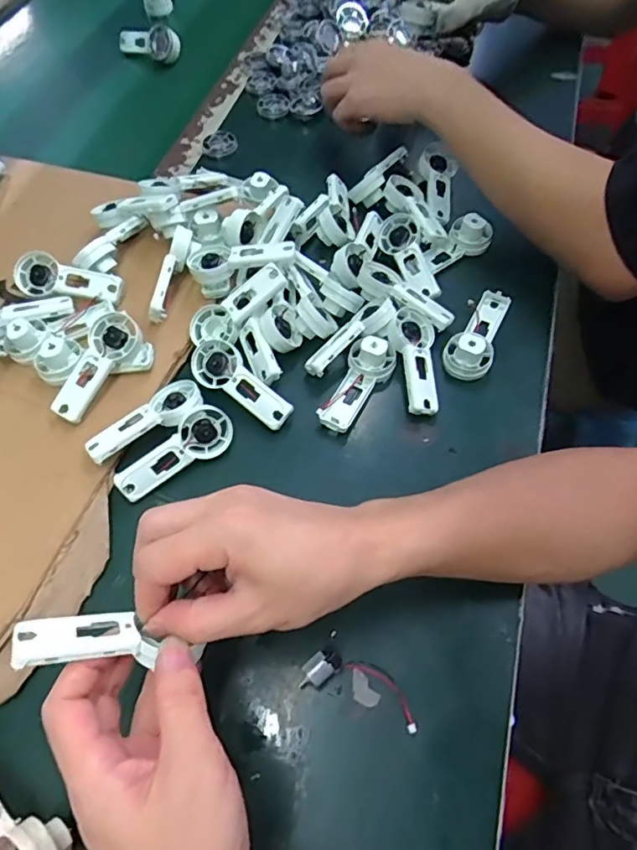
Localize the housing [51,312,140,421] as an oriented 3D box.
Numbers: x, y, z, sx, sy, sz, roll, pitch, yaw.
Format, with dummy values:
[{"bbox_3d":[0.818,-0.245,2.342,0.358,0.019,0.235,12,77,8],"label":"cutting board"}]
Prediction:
[{"bbox_3d":[-0.177,-0.047,0.427,0.036,0.016,0.092,25,78,12],"label":"housing"}]

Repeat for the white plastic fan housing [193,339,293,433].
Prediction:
[{"bbox_3d":[-0.064,-0.033,0.436,0.097,0.015,0.037,41,95,15],"label":"white plastic fan housing"}]

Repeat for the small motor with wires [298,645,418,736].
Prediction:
[{"bbox_3d":[0.027,0.161,0.332,0.072,0.021,0.029,19,62,9],"label":"small motor with wires"}]

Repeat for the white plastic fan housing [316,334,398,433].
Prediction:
[{"bbox_3d":[0.033,-0.033,0.434,0.038,0.025,0.085,22,63,11],"label":"white plastic fan housing"}]

